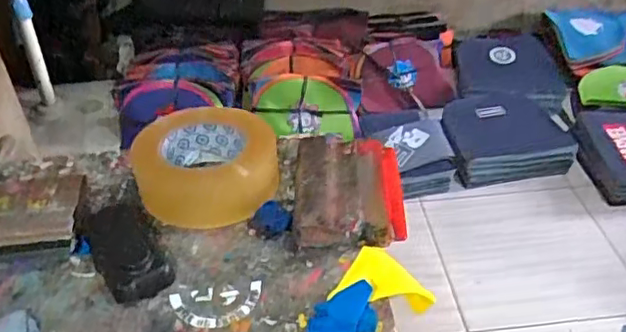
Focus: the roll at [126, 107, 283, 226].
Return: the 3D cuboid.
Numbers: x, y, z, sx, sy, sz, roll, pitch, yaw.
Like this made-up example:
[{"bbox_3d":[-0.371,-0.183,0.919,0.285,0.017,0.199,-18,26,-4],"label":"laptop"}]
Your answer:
[{"bbox_3d":[-0.100,-0.003,0.576,0.130,0.057,0.102,2,39,5],"label":"roll"}]

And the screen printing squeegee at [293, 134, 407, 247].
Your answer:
[{"bbox_3d":[0.032,0.017,0.573,0.095,0.027,0.143,-1,39,2],"label":"screen printing squeegee"}]

